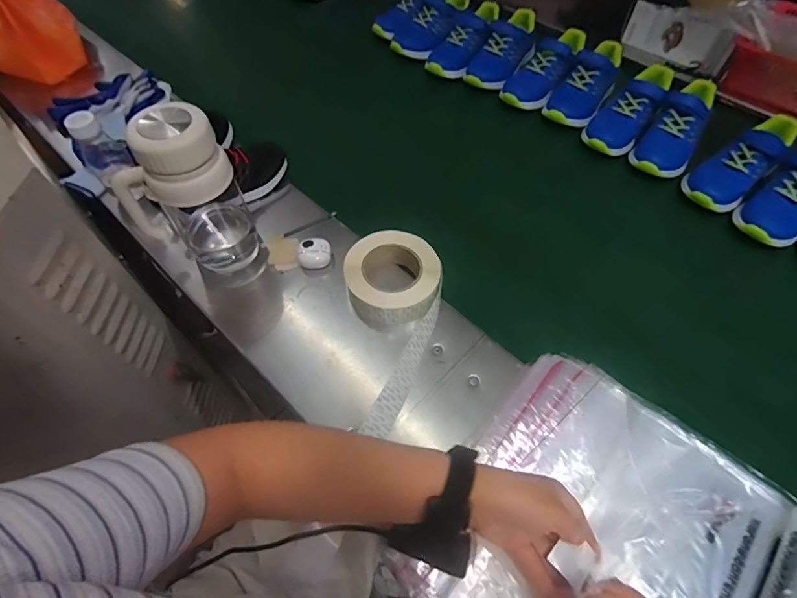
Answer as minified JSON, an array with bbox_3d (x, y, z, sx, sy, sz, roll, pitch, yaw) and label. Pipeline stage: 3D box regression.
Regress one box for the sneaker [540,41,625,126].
[{"bbox_3d":[0.384,-0.429,0.841,0.088,0.082,0.230,36,79,20],"label":"sneaker"}]

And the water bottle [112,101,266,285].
[{"bbox_3d":[-0.287,-0.132,0.573,0.143,0.248,0.125,-23,60,-16],"label":"water bottle"}]

